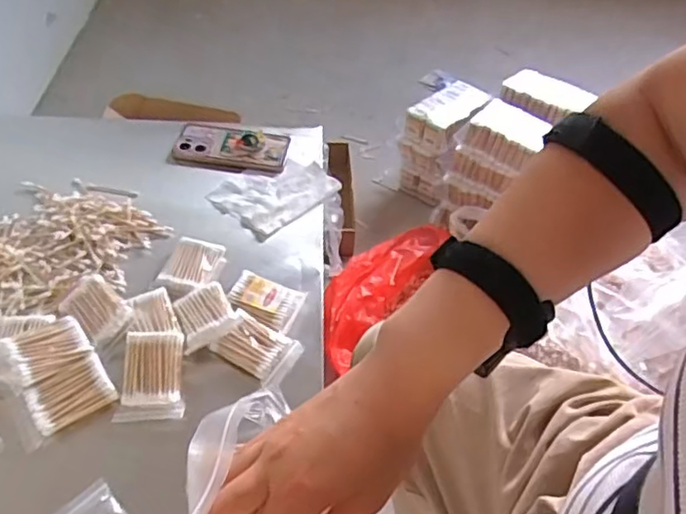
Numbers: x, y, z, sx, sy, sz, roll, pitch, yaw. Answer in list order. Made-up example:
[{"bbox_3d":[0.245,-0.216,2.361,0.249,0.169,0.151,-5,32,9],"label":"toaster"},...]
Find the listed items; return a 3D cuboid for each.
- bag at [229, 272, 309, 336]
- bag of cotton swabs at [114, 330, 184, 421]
[{"bbox_3d":[-0.089,0.048,0.695,0.079,0.016,0.056,19,49,13],"label":"bag"},{"bbox_3d":[-0.192,0.119,0.615,0.060,0.014,0.090,-1,67,-9],"label":"bag of cotton swabs"}]

